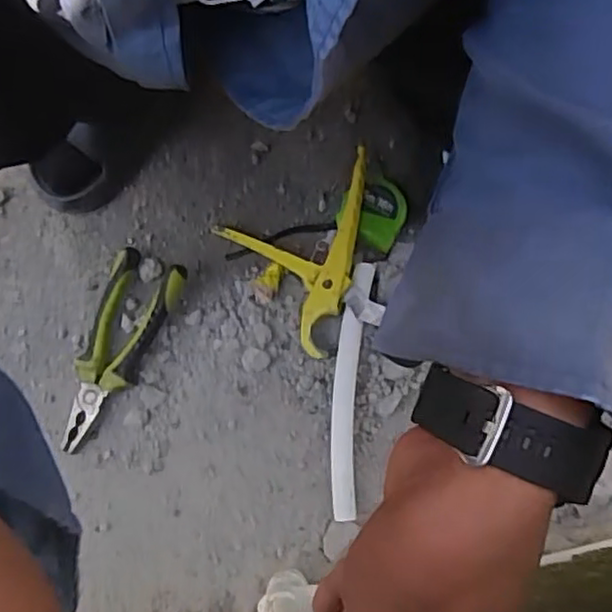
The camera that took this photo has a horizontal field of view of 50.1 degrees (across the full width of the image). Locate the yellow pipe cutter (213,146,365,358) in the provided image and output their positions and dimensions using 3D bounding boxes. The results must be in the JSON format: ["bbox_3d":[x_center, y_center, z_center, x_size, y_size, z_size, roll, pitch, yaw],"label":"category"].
[{"bbox_3d":[0.016,-0.046,0.641,0.161,0.056,0.167,-26,76,-6],"label":"yellow pipe cutter"}]

